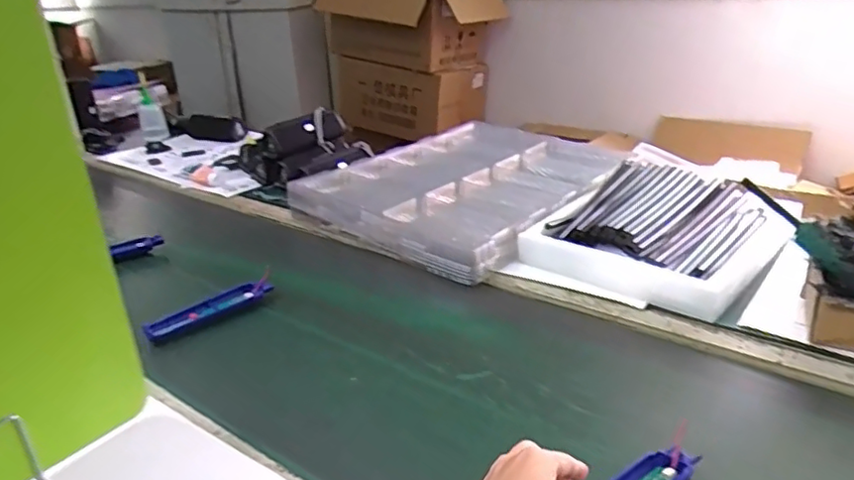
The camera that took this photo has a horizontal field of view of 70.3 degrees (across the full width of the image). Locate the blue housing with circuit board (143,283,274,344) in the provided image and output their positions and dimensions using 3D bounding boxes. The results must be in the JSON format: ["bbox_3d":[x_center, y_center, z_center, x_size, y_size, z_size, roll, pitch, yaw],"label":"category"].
[{"bbox_3d":[-0.289,0.091,0.813,0.032,0.019,0.174,20,32,40],"label":"blue housing with circuit board"}]

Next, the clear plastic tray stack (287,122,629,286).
[{"bbox_3d":[0.089,-0.113,1.173,0.462,0.063,0.608,16,30,36],"label":"clear plastic tray stack"}]

